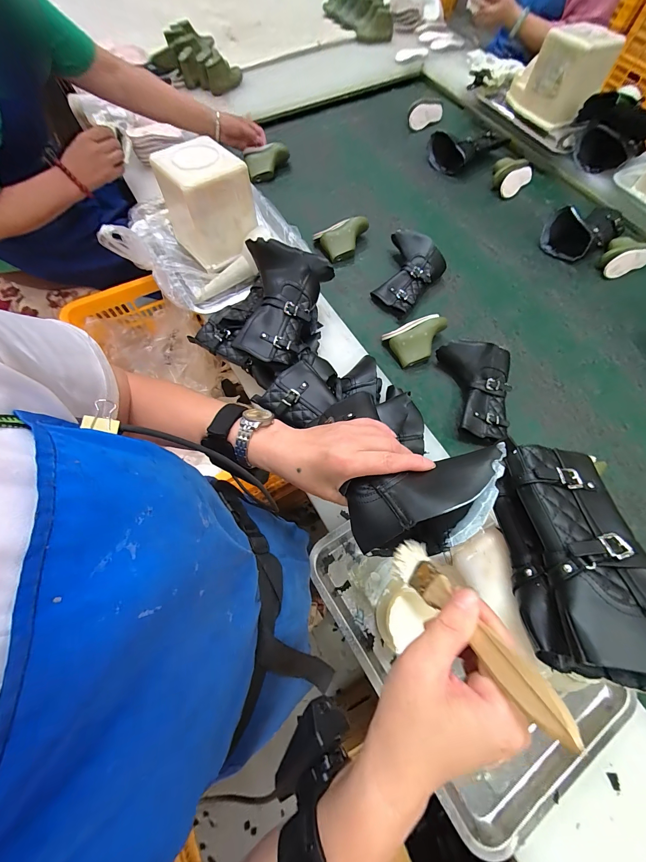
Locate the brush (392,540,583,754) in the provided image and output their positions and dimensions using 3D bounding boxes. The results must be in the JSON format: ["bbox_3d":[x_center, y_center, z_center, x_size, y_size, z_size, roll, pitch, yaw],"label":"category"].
[{"bbox_3d":[0.085,0.113,0.195,0.027,0.140,0.018,-22,104,-10],"label":"brush"}]

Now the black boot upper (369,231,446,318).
[{"bbox_3d":[0.193,-0.359,0.728,0.139,0.055,0.196,26,69,9],"label":"black boot upper"}]

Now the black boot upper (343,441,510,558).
[{"bbox_3d":[0.093,0.063,0.266,0.133,0.056,0.071,-11,68,-6],"label":"black boot upper"}]

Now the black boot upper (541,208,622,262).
[{"bbox_3d":[0.657,-0.504,0.791,0.193,0.078,0.122,-19,69,-9],"label":"black boot upper"}]

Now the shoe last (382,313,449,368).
[{"bbox_3d":[0.203,-0.199,0.668,0.125,0.048,0.094,-29,71,-13],"label":"shoe last"}]

